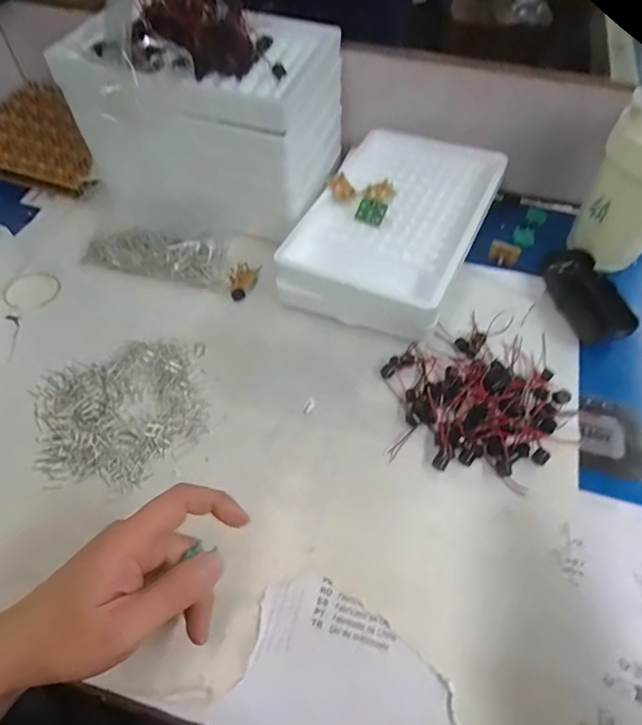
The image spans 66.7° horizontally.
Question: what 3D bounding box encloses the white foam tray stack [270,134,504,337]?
[{"bbox_3d":[0.076,-0.140,0.504,0.160,0.065,0.249,21,59,14],"label":"white foam tray stack"}]

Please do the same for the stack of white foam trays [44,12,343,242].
[{"bbox_3d":[-0.122,-0.253,0.510,0.248,0.144,0.184,14,57,10],"label":"stack of white foam trays"}]

